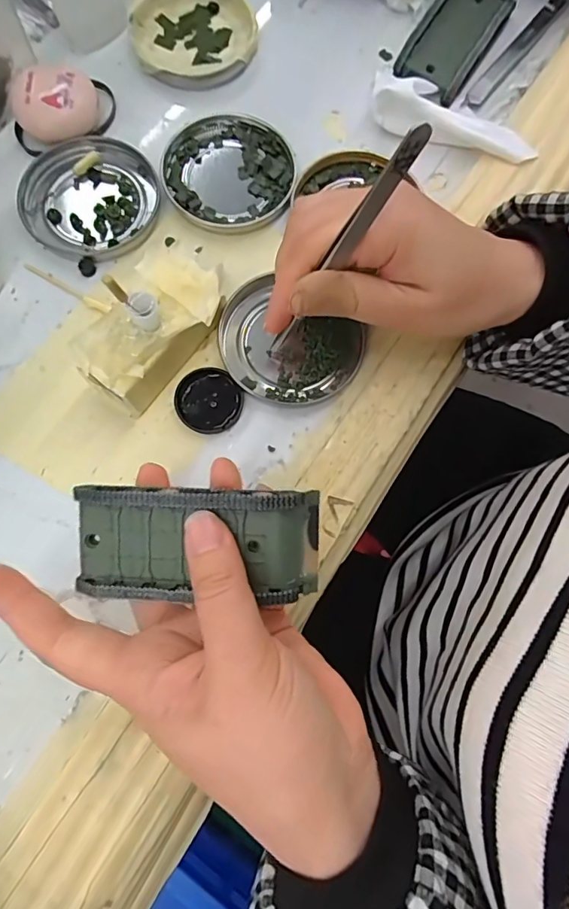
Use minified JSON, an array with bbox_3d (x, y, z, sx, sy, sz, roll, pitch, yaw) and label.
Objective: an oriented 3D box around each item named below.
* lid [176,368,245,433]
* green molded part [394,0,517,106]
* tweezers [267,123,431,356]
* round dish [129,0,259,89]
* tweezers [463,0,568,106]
[{"bbox_3d":[-0.041,-0.029,0.261,0.034,0.007,0.035,0,76,-2],"label":"lid"},{"bbox_3d":[0.112,-0.272,0.315,0.045,0.020,0.086,31,77,6],"label":"green molded part"},{"bbox_3d":[0.022,-0.086,0.220,0.010,0.133,0.005,-18,76,-32],"label":"tweezers"},{"bbox_3d":[-0.059,-0.278,0.316,0.078,0.009,0.078,0,76,-2],"label":"round dish"},{"bbox_3d":[0.161,-0.280,0.326,0.014,0.009,0.137,36,78,7],"label":"tweezers"}]

